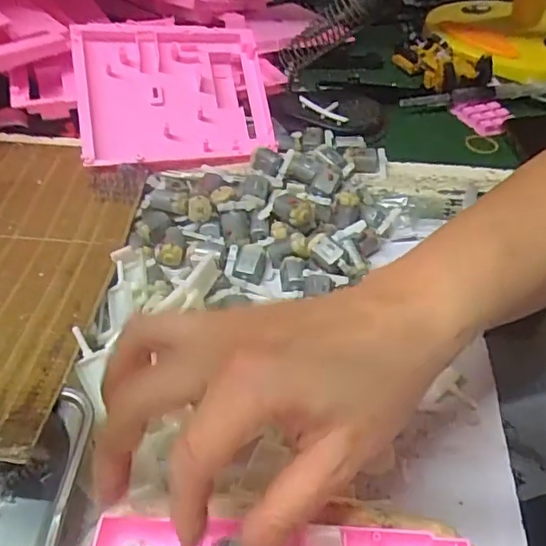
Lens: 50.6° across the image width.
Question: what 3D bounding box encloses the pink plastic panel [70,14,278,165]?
[{"bbox_3d":[-0.085,-0.156,0.499,0.159,0.026,0.138,-4,73,-20],"label":"pink plastic panel"}]

